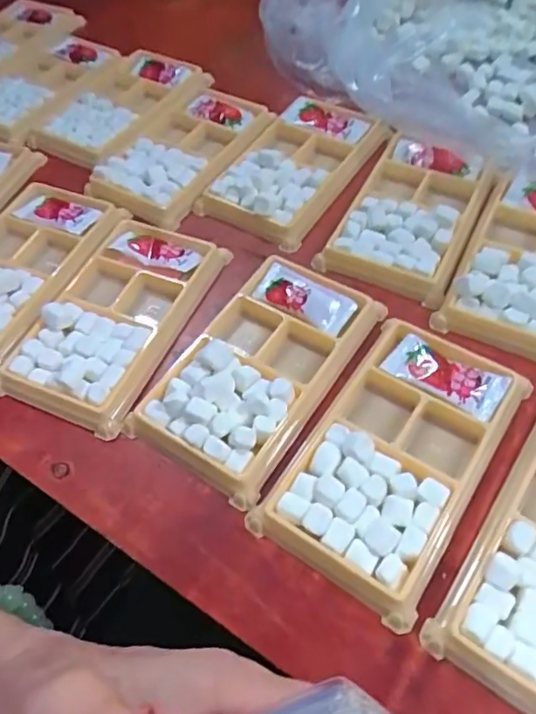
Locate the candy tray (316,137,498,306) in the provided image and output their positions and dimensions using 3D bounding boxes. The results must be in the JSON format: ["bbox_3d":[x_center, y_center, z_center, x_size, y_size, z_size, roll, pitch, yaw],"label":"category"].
[{"bbox_3d":[0.092,-0.092,0.355,0.076,0.015,0.127,23,61,19],"label":"candy tray"}]

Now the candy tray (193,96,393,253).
[{"bbox_3d":[0.019,-0.134,0.387,0.080,0.019,0.132,27,62,22],"label":"candy tray"}]

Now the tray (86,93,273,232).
[{"bbox_3d":[-0.063,-0.147,0.404,0.083,0.016,0.139,21,60,19],"label":"tray"}]

